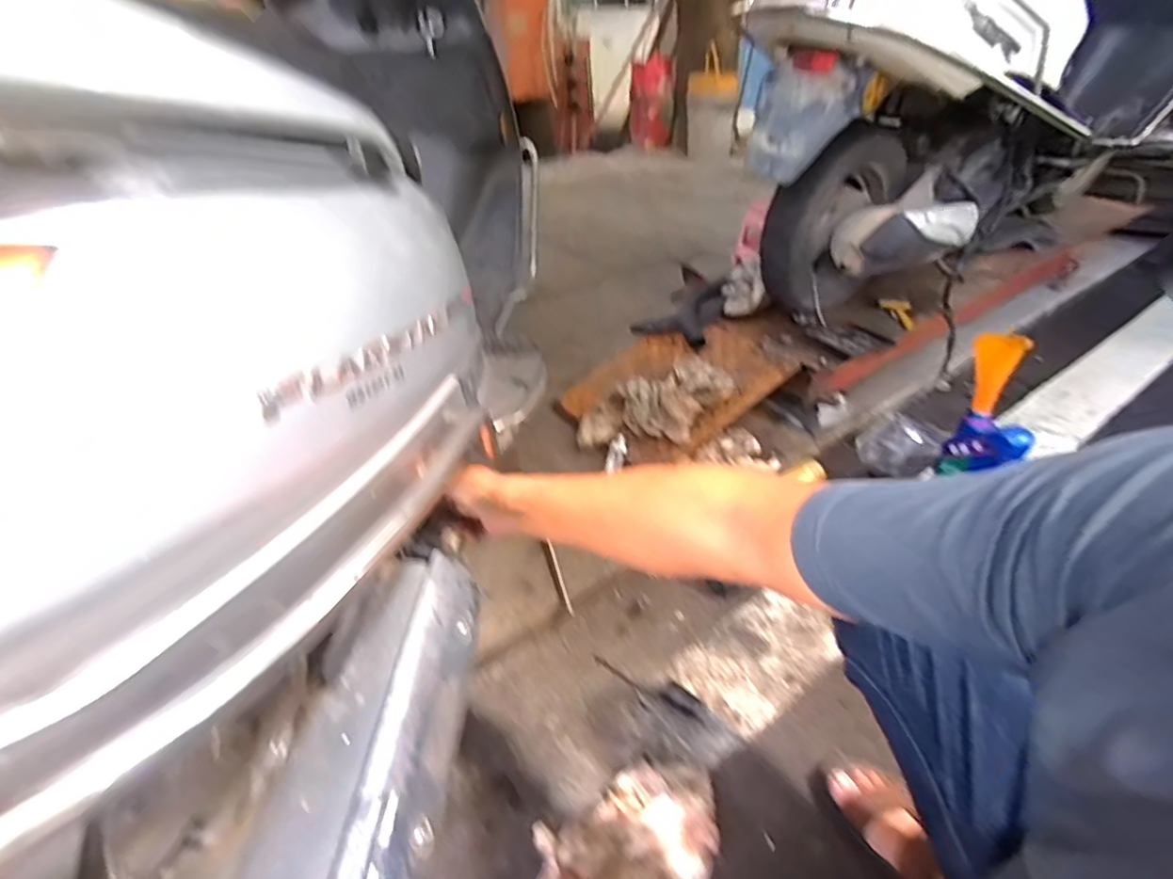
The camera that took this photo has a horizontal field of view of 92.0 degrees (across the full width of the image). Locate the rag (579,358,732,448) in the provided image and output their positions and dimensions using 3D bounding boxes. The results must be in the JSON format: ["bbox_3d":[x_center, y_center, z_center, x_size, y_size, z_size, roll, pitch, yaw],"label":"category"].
[{"bbox_3d":[0.153,-0.067,1.190,0.319,0.112,0.209,-19,38,-23],"label":"rag"}]

